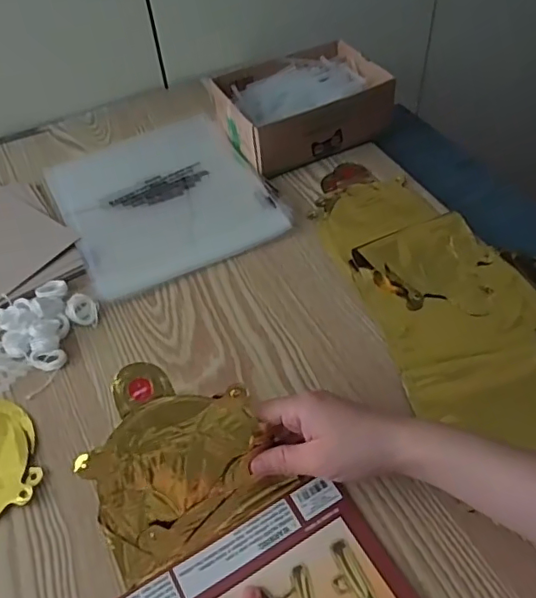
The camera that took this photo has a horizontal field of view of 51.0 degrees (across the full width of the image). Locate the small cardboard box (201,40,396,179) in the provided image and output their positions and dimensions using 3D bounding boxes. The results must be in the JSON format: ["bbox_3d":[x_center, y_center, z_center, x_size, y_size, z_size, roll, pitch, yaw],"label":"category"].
[{"bbox_3d":[0.039,-0.230,0.666,0.189,0.057,0.141,-25,53,-15],"label":"small cardboard box"}]

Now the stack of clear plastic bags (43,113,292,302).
[{"bbox_3d":[-0.116,-0.113,0.619,0.208,0.021,0.222,-24,53,-15],"label":"stack of clear plastic bags"}]

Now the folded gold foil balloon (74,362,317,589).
[{"bbox_3d":[-0.058,0.108,0.387,0.134,0.132,0.018,-23,14,-9],"label":"folded gold foil balloon"}]

